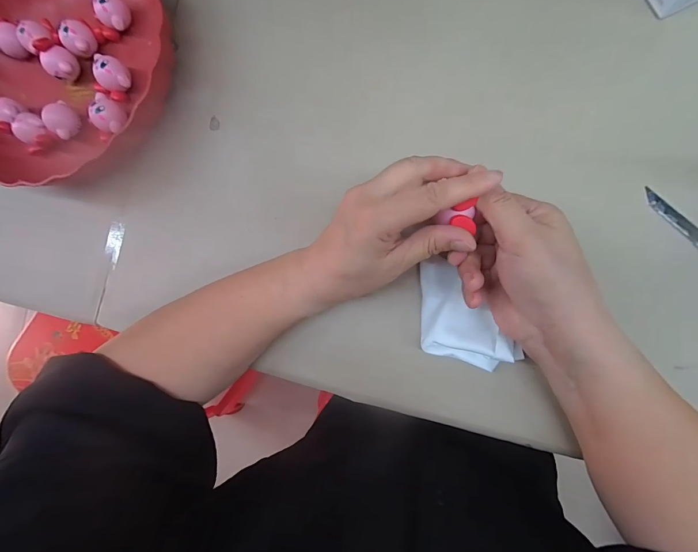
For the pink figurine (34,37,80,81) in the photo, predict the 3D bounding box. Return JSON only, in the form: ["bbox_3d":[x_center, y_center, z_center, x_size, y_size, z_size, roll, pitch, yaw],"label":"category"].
[{"bbox_3d":[-0.283,-0.209,0.315,0.022,0.025,0.028,37,93,11],"label":"pink figurine"}]

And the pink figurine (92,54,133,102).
[{"bbox_3d":[-0.225,-0.188,0.309,0.027,0.026,0.033,32,92,11],"label":"pink figurine"}]

